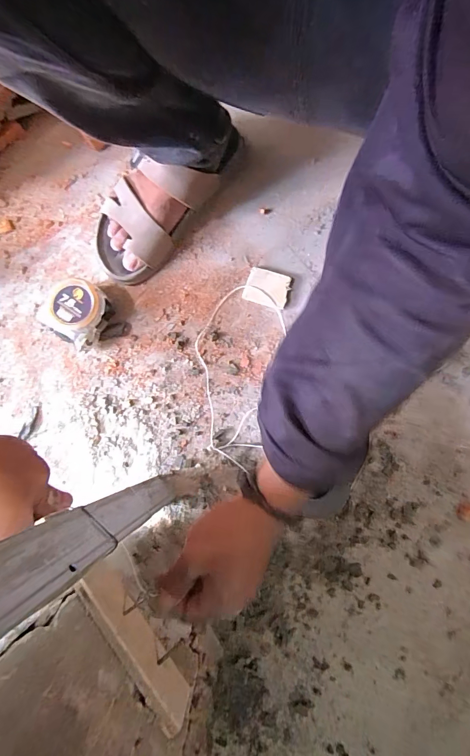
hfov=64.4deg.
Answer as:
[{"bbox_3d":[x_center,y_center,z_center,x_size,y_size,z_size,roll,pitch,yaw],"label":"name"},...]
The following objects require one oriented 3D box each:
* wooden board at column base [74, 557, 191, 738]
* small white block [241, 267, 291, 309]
[{"bbox_3d":[-0.065,0.167,0.241,0.014,0.038,0.101,-37,82,-3],"label":"wooden board at column base"},{"bbox_3d":[0.042,-0.119,0.493,0.056,0.009,0.047,19,81,4],"label":"small white block"}]

